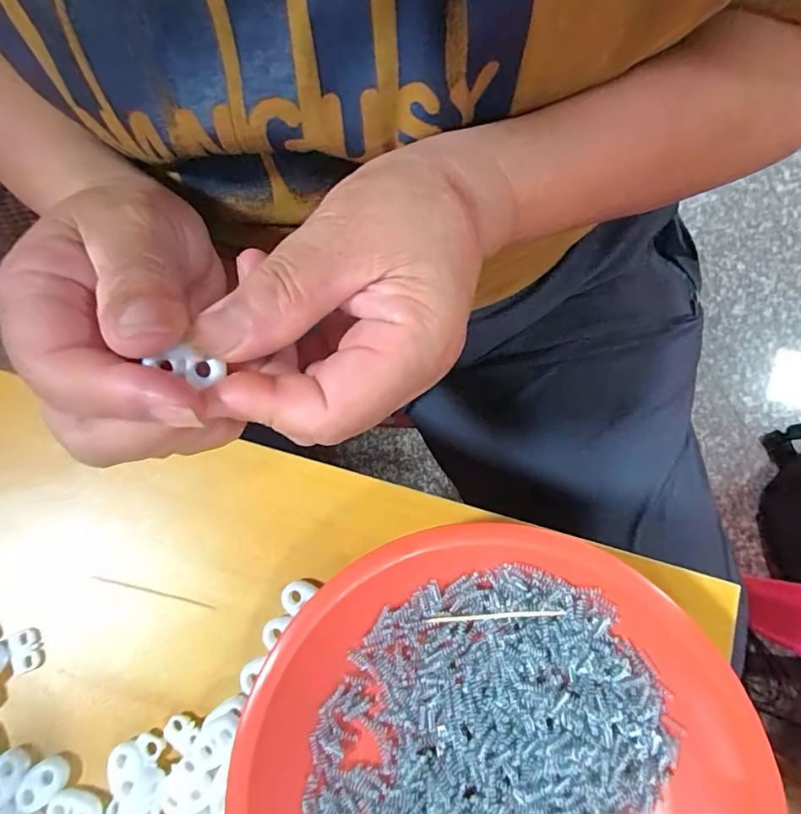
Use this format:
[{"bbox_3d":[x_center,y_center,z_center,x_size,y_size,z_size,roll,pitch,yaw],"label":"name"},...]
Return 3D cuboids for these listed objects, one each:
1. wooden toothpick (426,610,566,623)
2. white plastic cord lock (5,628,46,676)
[{"bbox_3d":[0.039,0.088,0.200,0.056,0.004,0.004,-9,78,12],"label":"wooden toothpick"},{"bbox_3d":[-0.170,0.111,0.215,0.015,0.004,0.018,-21,77,-1],"label":"white plastic cord lock"}]

